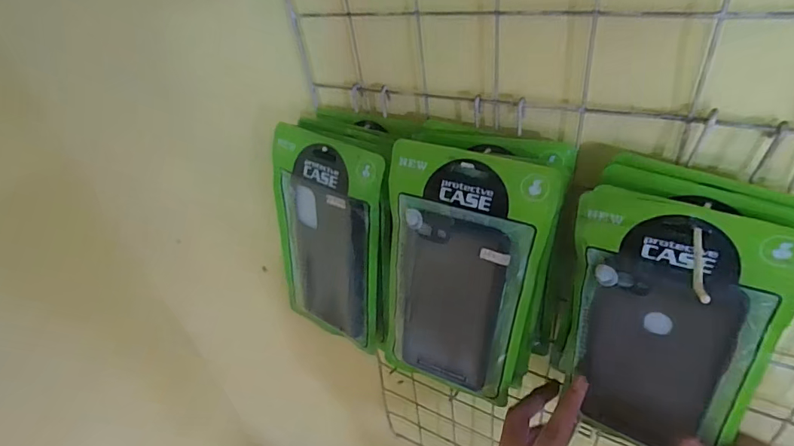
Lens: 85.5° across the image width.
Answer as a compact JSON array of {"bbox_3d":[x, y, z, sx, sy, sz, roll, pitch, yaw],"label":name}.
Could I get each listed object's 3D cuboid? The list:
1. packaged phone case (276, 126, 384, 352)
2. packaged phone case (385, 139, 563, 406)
[{"bbox_3d":[-0.061,0.021,0.383,0.104,0.195,0.016,21,36,25],"label":"packaged phone case"},{"bbox_3d":[0.043,0.046,0.323,0.112,0.203,0.016,16,31,20],"label":"packaged phone case"}]

